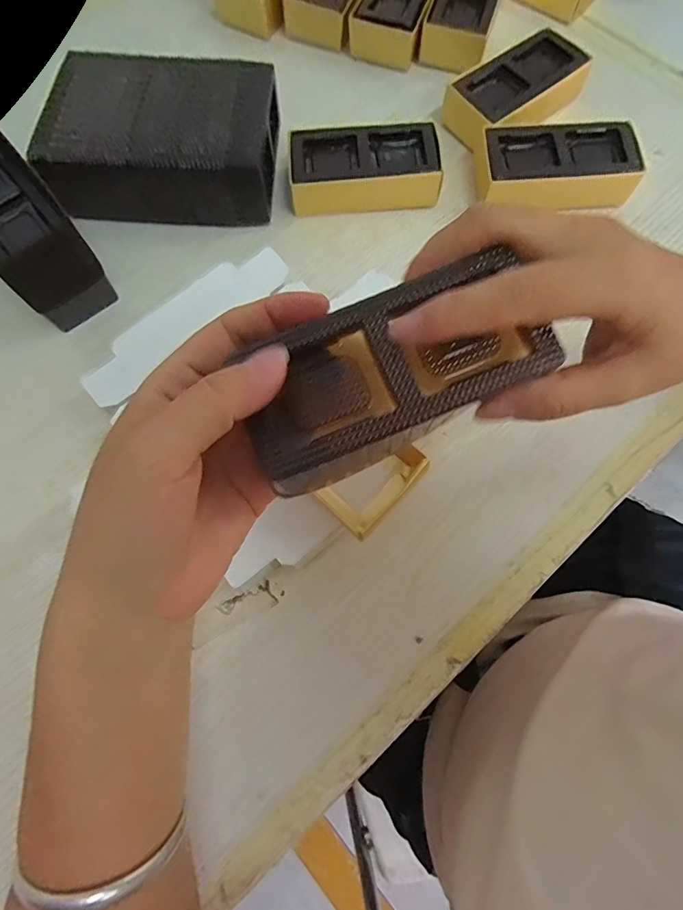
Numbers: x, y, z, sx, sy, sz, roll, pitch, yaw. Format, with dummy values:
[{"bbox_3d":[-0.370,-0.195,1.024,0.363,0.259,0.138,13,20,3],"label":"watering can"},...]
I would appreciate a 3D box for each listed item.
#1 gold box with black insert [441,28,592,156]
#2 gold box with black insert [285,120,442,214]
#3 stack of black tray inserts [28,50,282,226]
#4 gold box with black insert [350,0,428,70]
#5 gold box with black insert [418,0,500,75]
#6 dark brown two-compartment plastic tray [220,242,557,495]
[{"bbox_3d":[0.142,-0.303,0.387,0.115,0.033,0.062,-35,76,-10],"label":"gold box with black insert"},{"bbox_3d":[0.017,-0.220,0.360,0.113,0.033,0.060,-2,73,-1],"label":"gold box with black insert"},{"bbox_3d":[-0.134,-0.240,0.357,0.165,0.056,0.126,2,73,1],"label":"stack of black tray inserts"},{"bbox_3d":[0.053,-0.407,0.421,0.060,0.038,0.112,20,74,6],"label":"gold box with black insert"},{"bbox_3d":[0.113,-0.404,0.418,0.054,0.034,0.122,17,73,5],"label":"gold box with black insert"},{"bbox_3d":[0.016,-0.030,0.159,0.103,0.016,0.050,-26,74,-8],"label":"dark brown two-compartment plastic tray"}]

